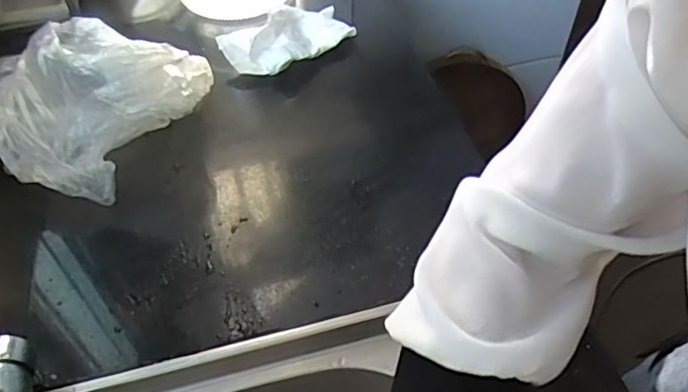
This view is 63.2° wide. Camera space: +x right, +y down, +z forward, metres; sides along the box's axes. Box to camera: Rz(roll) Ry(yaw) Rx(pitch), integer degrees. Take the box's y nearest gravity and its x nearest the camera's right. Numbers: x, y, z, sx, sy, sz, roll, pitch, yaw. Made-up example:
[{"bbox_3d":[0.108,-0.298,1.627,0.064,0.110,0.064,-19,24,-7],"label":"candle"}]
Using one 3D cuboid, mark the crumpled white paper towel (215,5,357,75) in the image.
[{"bbox_3d":[-0.063,-0.197,0.670,0.074,0.044,0.165,36,58,27],"label":"crumpled white paper towel"}]

